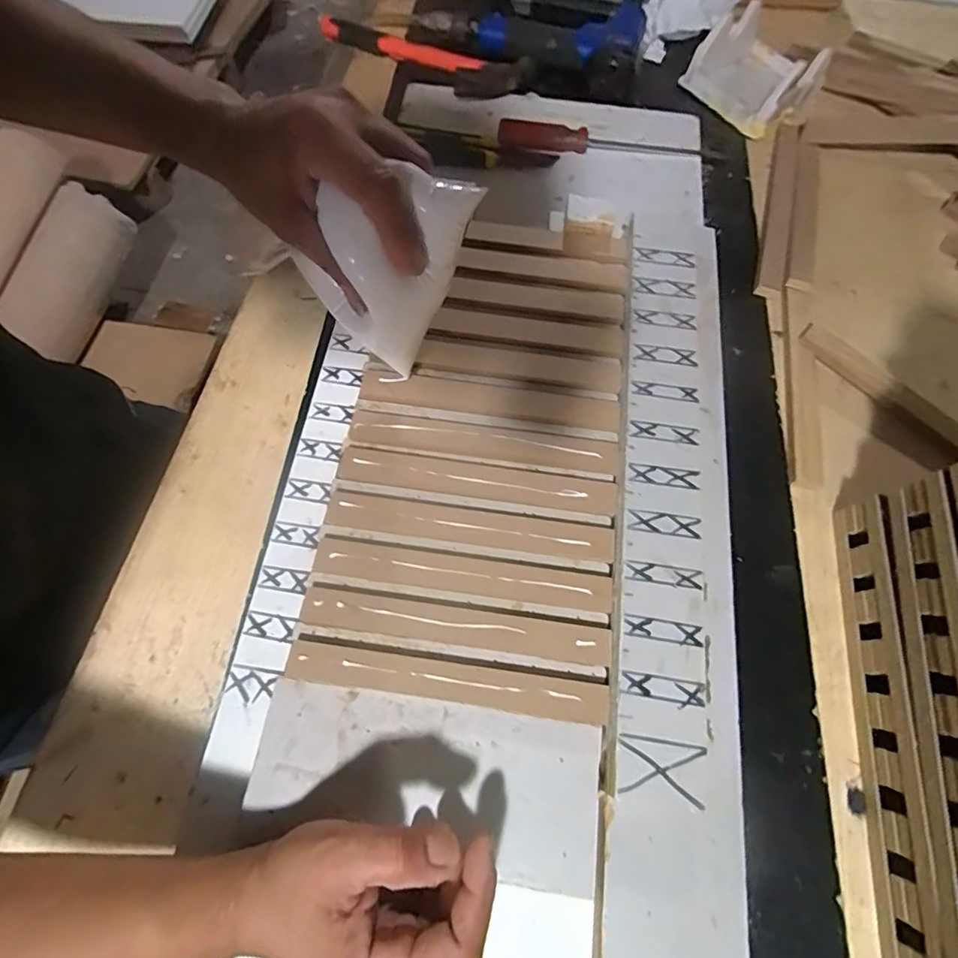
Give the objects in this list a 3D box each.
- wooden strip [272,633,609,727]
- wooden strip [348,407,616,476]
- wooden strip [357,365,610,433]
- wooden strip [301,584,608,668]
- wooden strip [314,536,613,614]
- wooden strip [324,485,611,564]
[{"bbox_3d":[-0.019,0.116,0.287,0.178,0.007,0.025,7,68,2],"label":"wooden strip"},{"bbox_3d":[0.002,-0.026,0.342,0.177,0.004,0.029,8,68,2],"label":"wooden strip"},{"bbox_3d":[0.006,-0.058,0.355,0.179,0.009,0.026,7,68,2],"label":"wooden strip"},{"bbox_3d":[-0.014,0.086,0.296,0.178,0.004,0.022,7,68,2],"label":"wooden strip"},{"bbox_3d":[-0.010,0.059,0.308,0.180,0.004,0.022,8,68,2],"label":"wooden strip"},{"bbox_3d":[-0.008,0.026,0.320,0.180,0.004,0.024,8,68,2],"label":"wooden strip"}]

